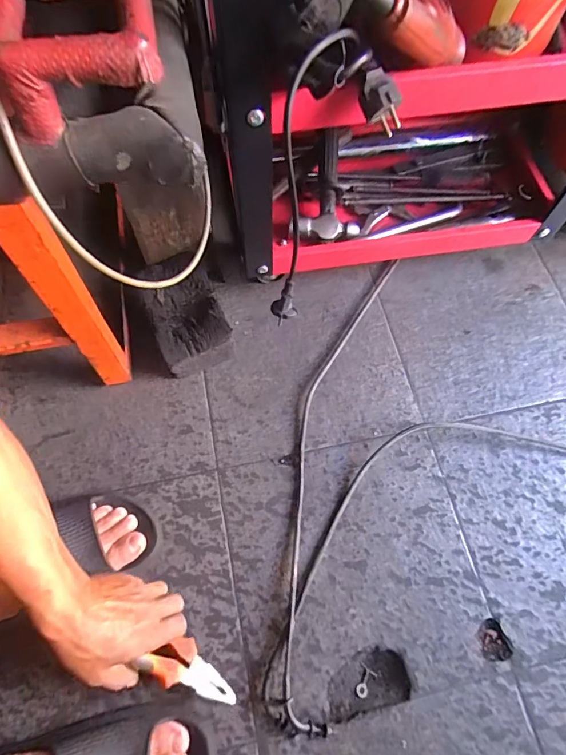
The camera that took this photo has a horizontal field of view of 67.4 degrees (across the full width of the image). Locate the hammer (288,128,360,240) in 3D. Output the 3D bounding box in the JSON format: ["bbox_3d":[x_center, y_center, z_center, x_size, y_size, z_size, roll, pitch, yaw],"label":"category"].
[{"bbox_3d":[0.065,-0.294,0.655,0.103,0.044,0.171,1,80,-1],"label":"hammer"}]

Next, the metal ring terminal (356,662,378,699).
[{"bbox_3d":[0.094,0.356,0.497,0.020,0.004,0.031,33,69,13],"label":"metal ring terminal"}]

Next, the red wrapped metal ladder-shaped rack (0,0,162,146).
[{"bbox_3d":[-0.154,-0.287,0.316,0.107,0.057,0.233,-10,66,-6],"label":"red wrapped metal ladder-shaped rack"}]

